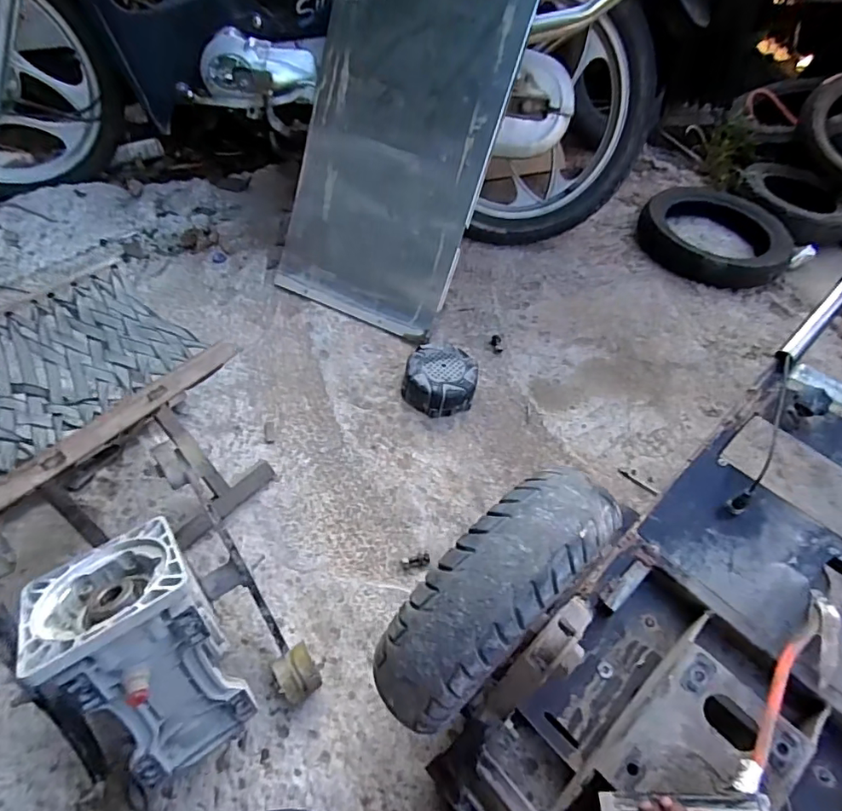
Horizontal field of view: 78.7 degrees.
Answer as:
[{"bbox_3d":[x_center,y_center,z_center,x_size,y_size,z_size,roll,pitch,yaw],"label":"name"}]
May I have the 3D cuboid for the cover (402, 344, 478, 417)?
[{"bbox_3d":[0.036,-0.048,0.932,0.133,0.068,0.136,7,52,1],"label":"cover"}]

